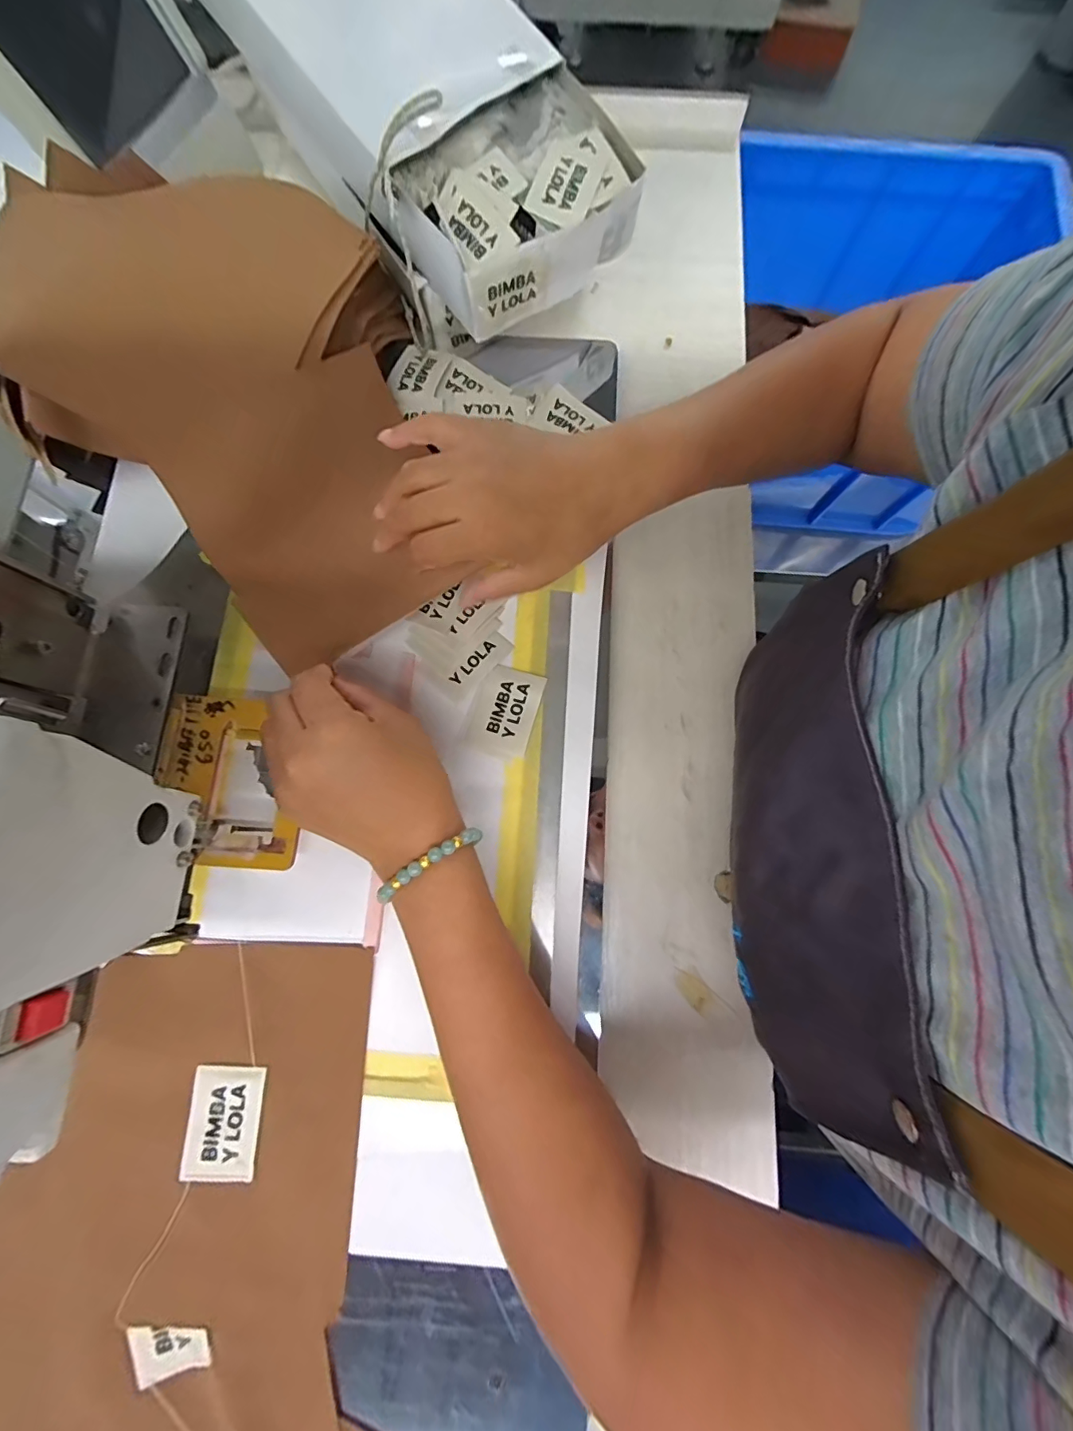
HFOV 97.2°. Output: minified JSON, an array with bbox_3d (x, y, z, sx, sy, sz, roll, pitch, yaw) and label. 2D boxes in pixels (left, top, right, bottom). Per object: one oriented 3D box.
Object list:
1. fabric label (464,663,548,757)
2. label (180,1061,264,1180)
[{"bbox_3d":[-0.021,-0.005,0.328,0.042,0.004,0.059,17,79,4],"label":"fabric label"},{"bbox_3d":[-0.183,0.238,0.277,0.041,0.004,0.058,2,78,1],"label":"label"}]

